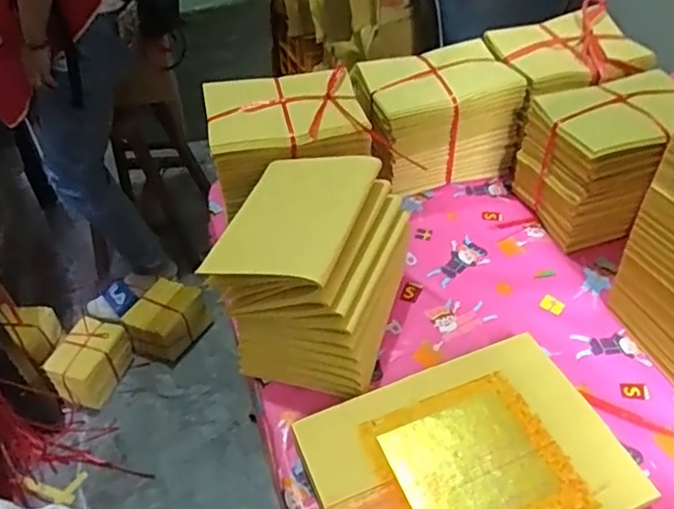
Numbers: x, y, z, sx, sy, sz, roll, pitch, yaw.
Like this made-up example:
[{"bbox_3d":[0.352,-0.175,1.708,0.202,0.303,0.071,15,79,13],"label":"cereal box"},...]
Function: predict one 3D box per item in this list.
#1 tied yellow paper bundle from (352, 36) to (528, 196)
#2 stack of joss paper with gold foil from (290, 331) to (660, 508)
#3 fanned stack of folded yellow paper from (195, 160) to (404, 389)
[{"bbox_3d":[0.118,-0.161,0.699,0.176,0.143,0.111,-15,47,-12],"label":"tied yellow paper bundle"},{"bbox_3d":[0.099,0.165,0.447,0.227,0.025,0.161,-18,47,-15],"label":"stack of joss paper with gold foil"},{"bbox_3d":[-0.023,0.016,0.531,0.152,0.126,0.176,11,47,12],"label":"fanned stack of folded yellow paper"}]

